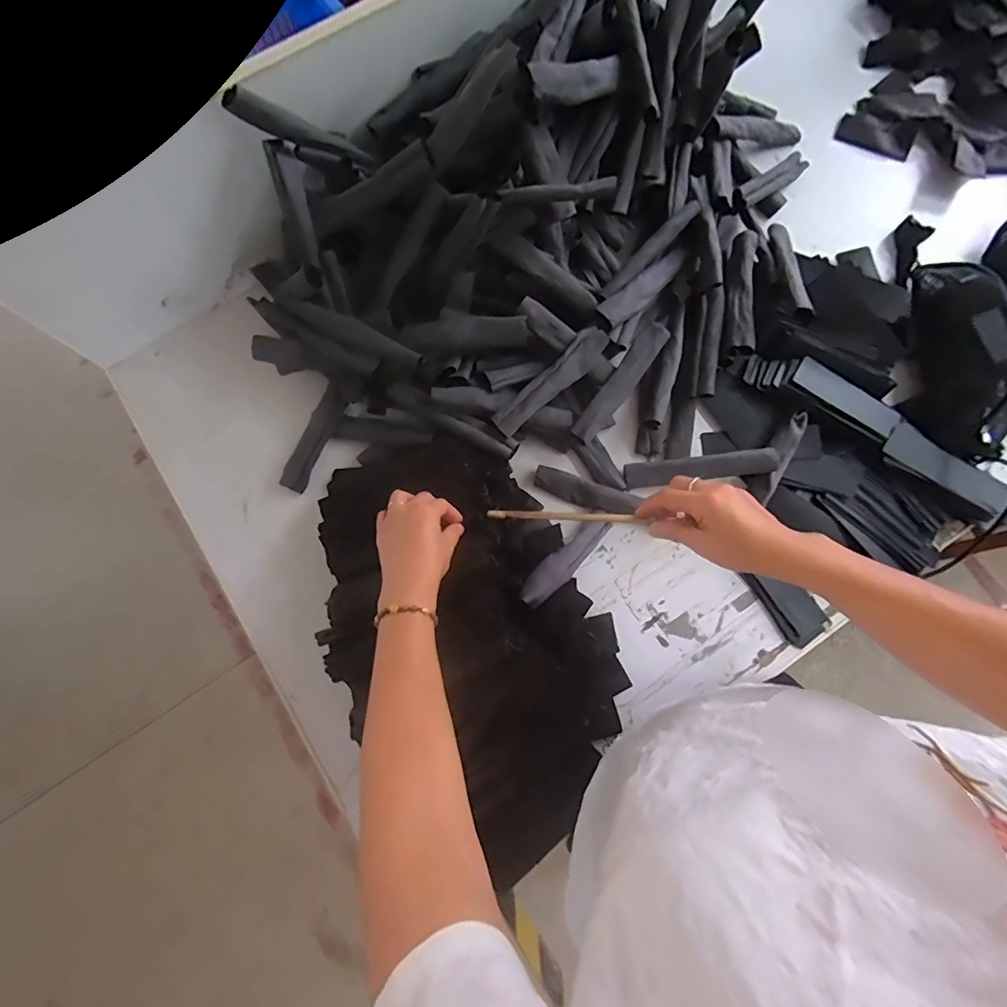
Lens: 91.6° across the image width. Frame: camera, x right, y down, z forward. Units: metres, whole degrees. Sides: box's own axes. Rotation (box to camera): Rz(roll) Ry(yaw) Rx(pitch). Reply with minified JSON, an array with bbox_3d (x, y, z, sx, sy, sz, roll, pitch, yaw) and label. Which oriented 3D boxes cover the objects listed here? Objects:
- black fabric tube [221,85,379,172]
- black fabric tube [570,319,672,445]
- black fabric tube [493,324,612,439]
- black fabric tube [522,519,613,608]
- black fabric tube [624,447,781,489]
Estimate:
[{"bbox_3d":[-0.224,-0.423,0.556,0.164,0.032,0.027,0,75,-39],"label":"black fabric tube"},{"bbox_3d":[0.158,-0.159,0.651,0.037,0.013,0.188,37,85,-8],"label":"black fabric tube"},{"bbox_3d":[0.062,-0.158,0.638,0.036,0.031,0.182,44,82,9],"label":"black fabric tube"},{"bbox_3d":[0.079,0.068,0.602,0.035,0.021,0.177,46,50,9],"label":"black fabric tube"},{"bbox_3d":[0.261,-0.047,0.652,0.191,0.023,0.032,-6,78,12],"label":"black fabric tube"}]

